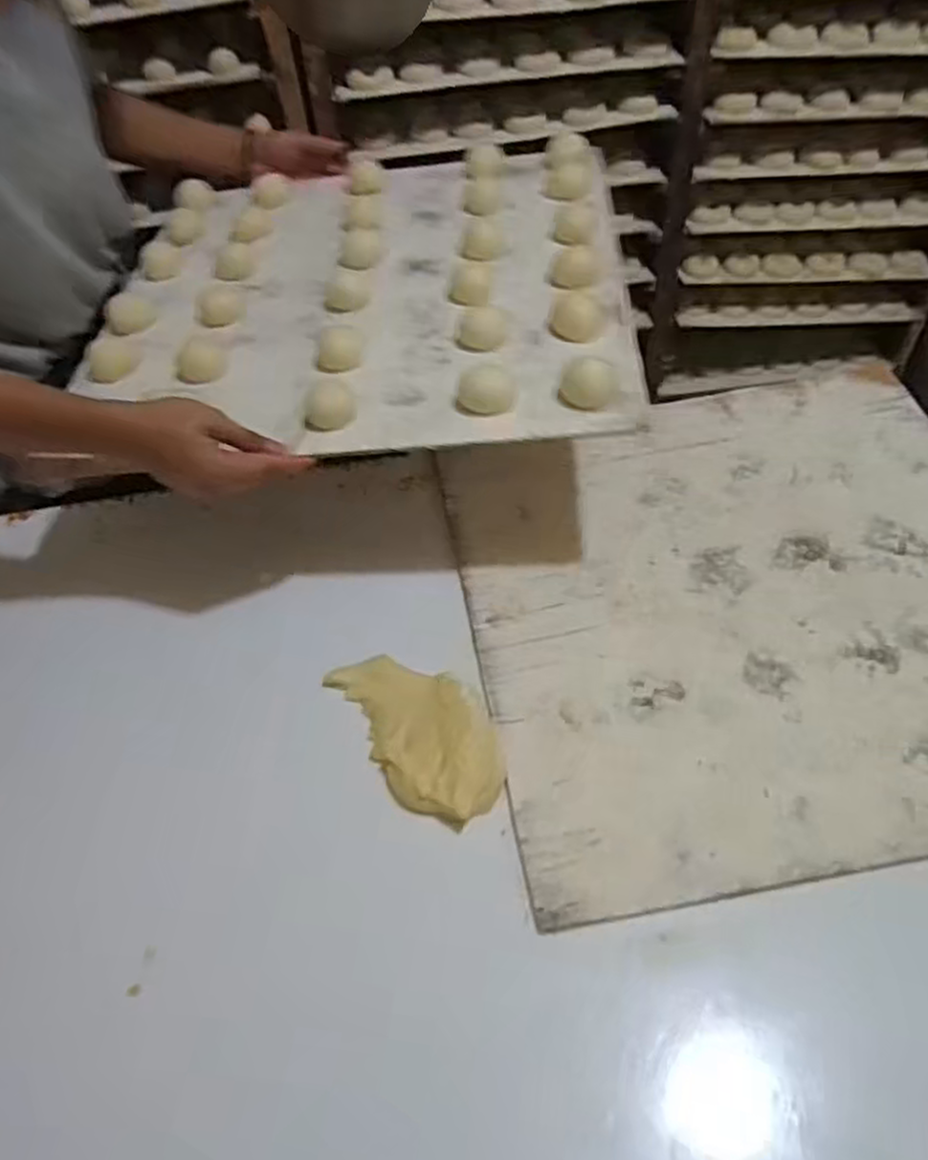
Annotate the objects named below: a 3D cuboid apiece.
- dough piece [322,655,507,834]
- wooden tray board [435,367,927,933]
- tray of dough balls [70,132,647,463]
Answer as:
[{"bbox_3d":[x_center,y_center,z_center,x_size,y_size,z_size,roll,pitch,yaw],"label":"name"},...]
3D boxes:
[{"bbox_3d":[-0.036,0.124,0.682,0.104,0.028,0.188,-27,53,-18],"label":"dough piece"},{"bbox_3d":[0.294,0.008,0.770,0.564,0.019,0.549,-10,51,-3],"label":"wooden tray board"},{"bbox_3d":[-0.112,-0.333,0.845,0.562,0.071,0.560,0,50,5],"label":"tray of dough balls"}]

